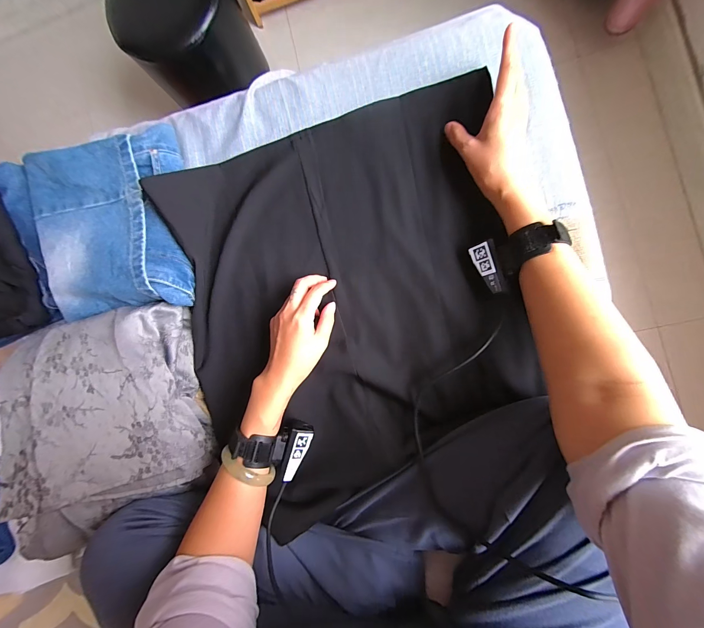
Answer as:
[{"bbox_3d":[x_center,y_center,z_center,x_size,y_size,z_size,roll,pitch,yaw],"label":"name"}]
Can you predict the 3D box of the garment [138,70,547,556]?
[{"bbox_3d":[-0.010,-0.007,0.391,0.443,0.052,0.527,-10,87,8],"label":"garment"}]

